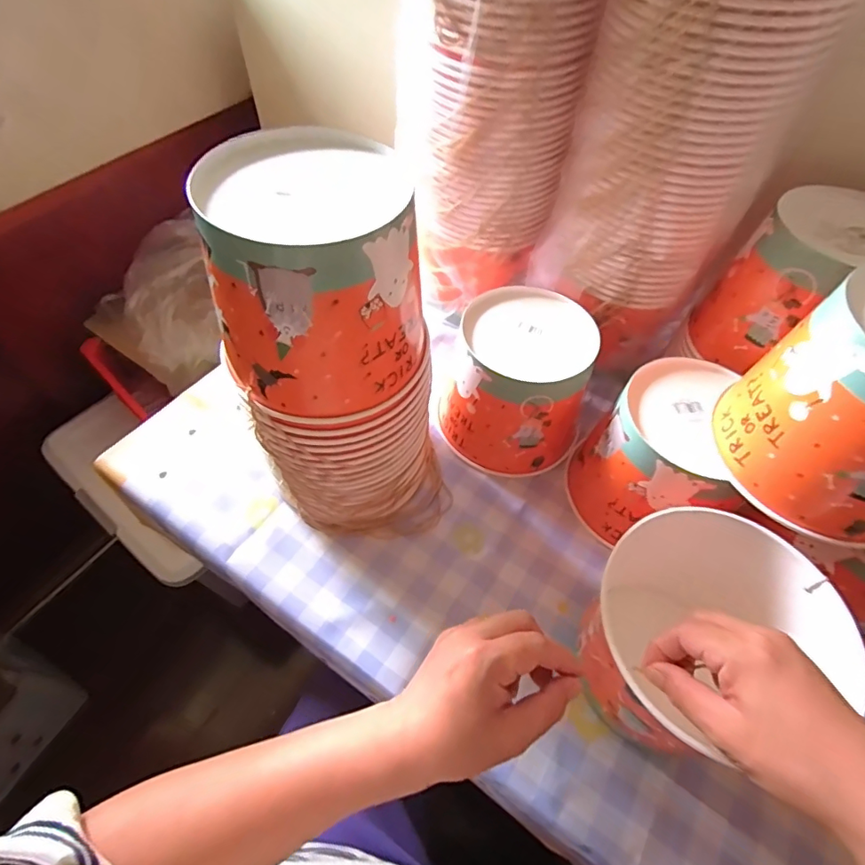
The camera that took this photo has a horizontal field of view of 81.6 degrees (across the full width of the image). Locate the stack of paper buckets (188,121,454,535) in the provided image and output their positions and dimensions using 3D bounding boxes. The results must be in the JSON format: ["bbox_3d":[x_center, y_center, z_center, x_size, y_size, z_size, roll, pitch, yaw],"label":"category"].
[{"bbox_3d":[-0.067,-0.052,0.413,0.151,0.301,0.152,-1,55,-2],"label":"stack of paper buckets"}]

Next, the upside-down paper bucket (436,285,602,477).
[{"bbox_3d":[0.094,-0.046,0.520,0.142,0.132,0.139,18,57,11],"label":"upside-down paper bucket"}]

